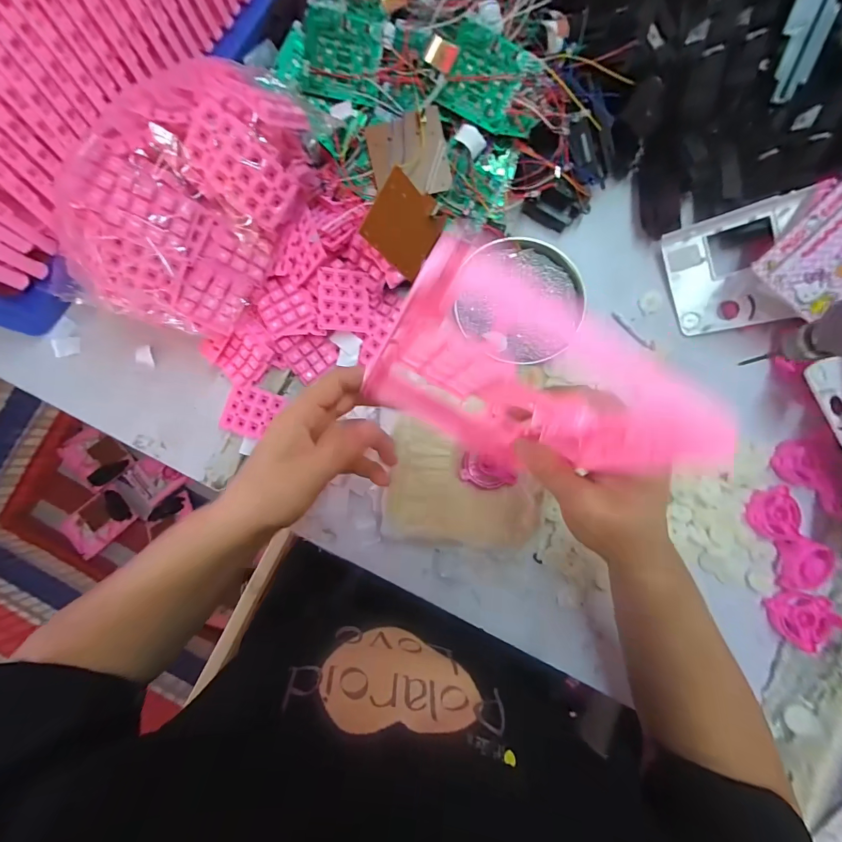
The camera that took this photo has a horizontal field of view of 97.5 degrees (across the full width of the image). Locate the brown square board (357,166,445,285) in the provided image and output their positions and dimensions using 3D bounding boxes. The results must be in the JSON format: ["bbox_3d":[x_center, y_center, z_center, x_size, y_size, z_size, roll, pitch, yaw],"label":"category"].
[{"bbox_3d":[-0.016,-0.183,0.347,0.069,0.070,0.004,-57,43,12],"label":"brown square board"}]

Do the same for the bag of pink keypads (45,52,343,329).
[{"bbox_3d":[-0.208,-0.195,0.336,0.163,0.103,0.231,33,85,4],"label":"bag of pink keypads"}]

